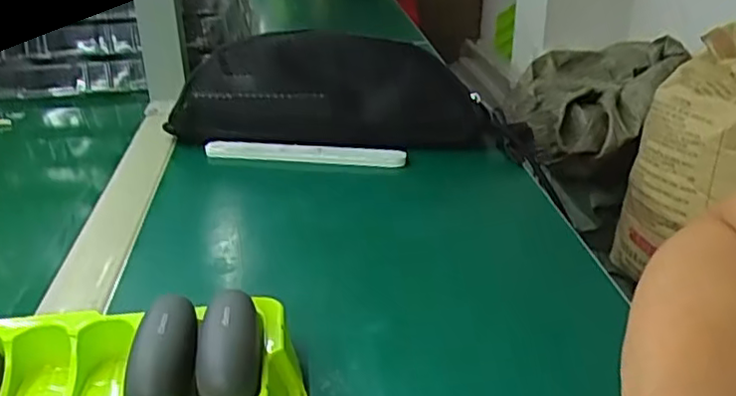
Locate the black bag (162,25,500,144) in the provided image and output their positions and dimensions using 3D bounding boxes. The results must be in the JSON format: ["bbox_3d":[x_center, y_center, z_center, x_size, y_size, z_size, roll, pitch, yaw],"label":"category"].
[{"bbox_3d":[-0.032,-0.099,0.606,0.295,0.086,0.064,4,28,9],"label":"black bag"}]

